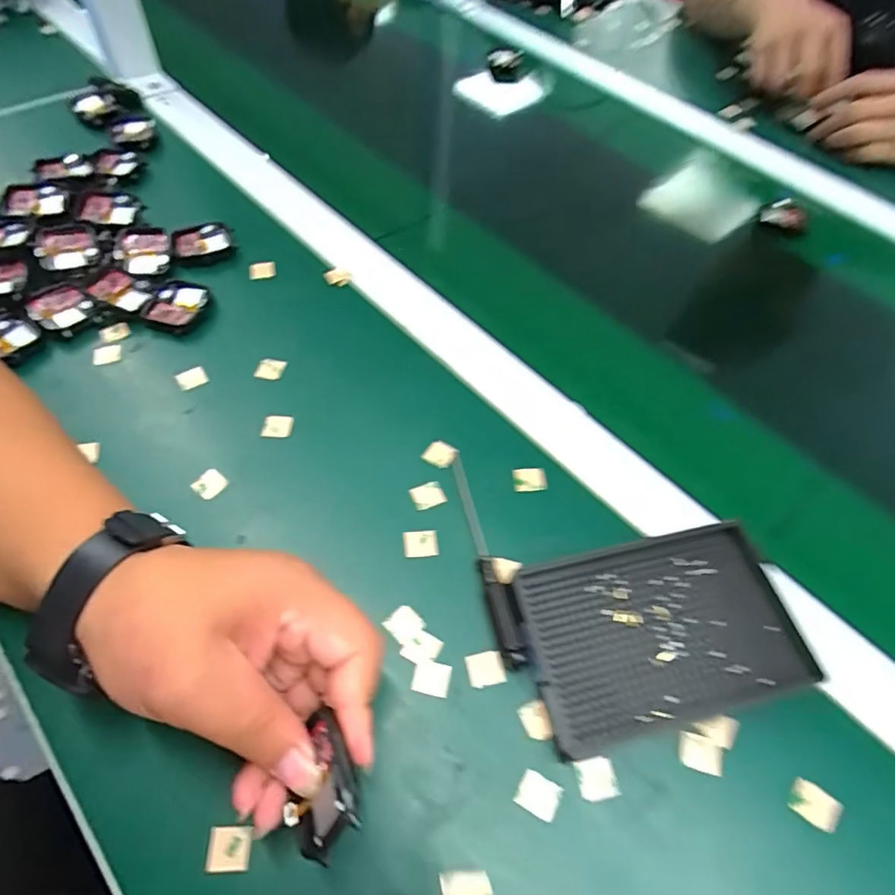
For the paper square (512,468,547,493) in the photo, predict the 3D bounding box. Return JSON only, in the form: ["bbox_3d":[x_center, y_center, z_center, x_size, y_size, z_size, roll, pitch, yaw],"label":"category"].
[{"bbox_3d":[0.051,0.020,0.345,0.021,0.004,0.015,-2,70,-3],"label":"paper square"}]

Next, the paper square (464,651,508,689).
[{"bbox_3d":[0.019,0.113,0.281,0.019,0.004,0.016,-11,59,-8],"label":"paper square"}]

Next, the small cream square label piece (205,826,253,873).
[{"bbox_3d":[-0.094,0.171,0.236,0.018,0.004,0.016,-1,58,-2],"label":"small cream square label piece"}]

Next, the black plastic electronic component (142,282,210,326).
[{"bbox_3d":[-0.195,-0.103,0.401,0.038,0.008,0.037,19,60,10],"label":"black plastic electronic component"}]

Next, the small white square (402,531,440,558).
[{"bbox_3d":[-0.015,0.055,0.318,0.019,0.004,0.015,-3,58,-3],"label":"small white square"}]

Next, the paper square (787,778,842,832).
[{"bbox_3d":[0.172,0.167,0.257,0.021,0.004,0.016,30,62,16],"label":"paper square"}]

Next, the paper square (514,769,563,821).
[{"bbox_3d":[0.042,0.160,0.254,0.018,0.004,0.015,25,61,13],"label":"paper square"}]

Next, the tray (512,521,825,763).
[{"bbox_3d":[0.110,0.095,0.288,0.138,0.019,0.089,-12,59,-9],"label":"tray"}]

